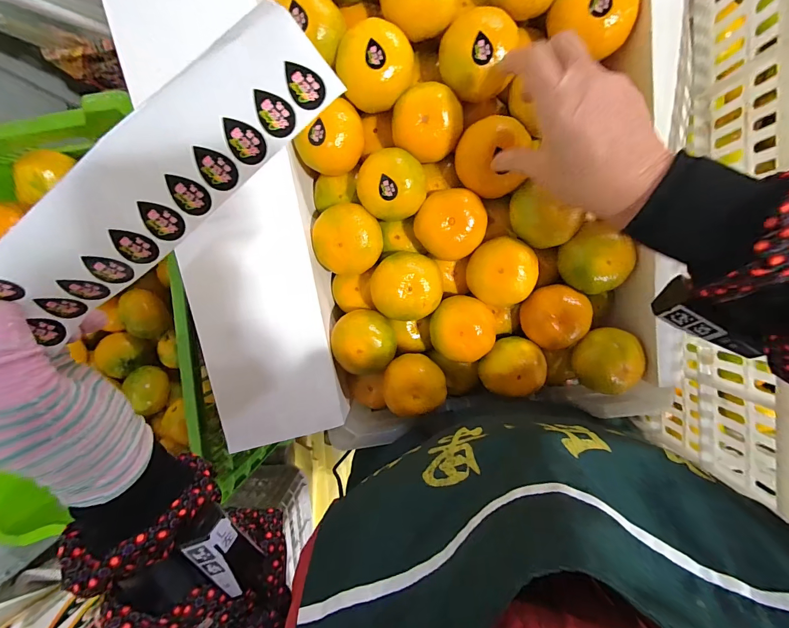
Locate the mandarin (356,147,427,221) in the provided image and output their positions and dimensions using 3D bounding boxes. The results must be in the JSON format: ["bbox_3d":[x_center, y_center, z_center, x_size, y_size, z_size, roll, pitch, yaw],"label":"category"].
[{"bbox_3d":[-0.002,-0.122,0.348,0.063,0.044,0.060,1,97,4],"label":"mandarin"}]

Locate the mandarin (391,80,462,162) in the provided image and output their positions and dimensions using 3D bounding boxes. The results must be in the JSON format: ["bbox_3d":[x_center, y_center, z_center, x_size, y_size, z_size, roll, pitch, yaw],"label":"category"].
[{"bbox_3d":[0.030,-0.176,0.337,0.061,0.046,0.059,1,97,4],"label":"mandarin"}]

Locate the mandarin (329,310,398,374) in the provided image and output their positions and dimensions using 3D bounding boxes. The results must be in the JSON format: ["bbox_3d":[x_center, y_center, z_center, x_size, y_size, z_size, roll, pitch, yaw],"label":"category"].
[{"bbox_3d":[-0.032,0.028,0.380,0.063,0.043,0.064,1,97,4],"label":"mandarin"}]

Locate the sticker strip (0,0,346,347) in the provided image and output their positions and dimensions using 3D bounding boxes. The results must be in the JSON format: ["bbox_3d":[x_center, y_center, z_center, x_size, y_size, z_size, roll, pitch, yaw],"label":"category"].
[{"bbox_3d":[-0.123,-0.065,0.180,0.209,0.022,0.053,-40,116,3],"label":"sticker strip"}]

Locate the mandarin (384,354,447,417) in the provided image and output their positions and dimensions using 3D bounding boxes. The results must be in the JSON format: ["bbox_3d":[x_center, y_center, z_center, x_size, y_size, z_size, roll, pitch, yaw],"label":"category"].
[{"bbox_3d":[0.021,0.075,0.379,0.065,0.045,0.063,-4,97,5],"label":"mandarin"}]

